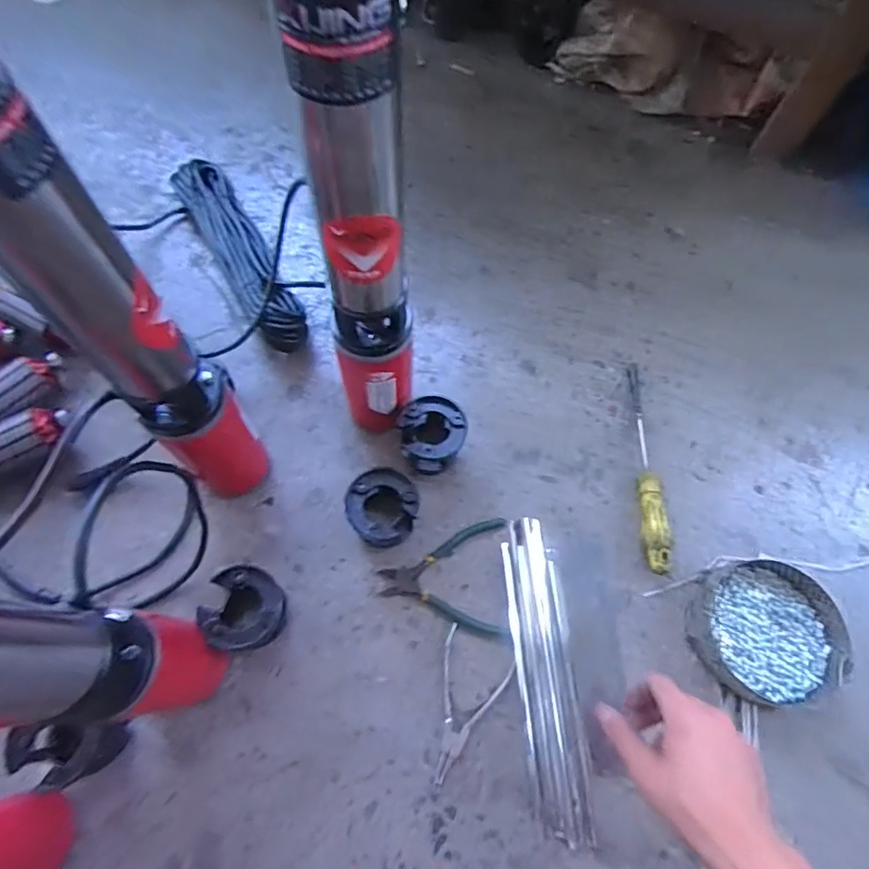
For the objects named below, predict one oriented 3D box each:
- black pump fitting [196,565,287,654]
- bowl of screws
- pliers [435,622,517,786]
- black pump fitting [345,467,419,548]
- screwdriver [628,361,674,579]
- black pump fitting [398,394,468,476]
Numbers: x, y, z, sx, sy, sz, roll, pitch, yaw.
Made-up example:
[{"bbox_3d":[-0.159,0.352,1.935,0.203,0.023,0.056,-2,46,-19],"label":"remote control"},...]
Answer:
[{"bbox_3d":[-0.180,0.171,0.514,0.070,0.073,0.072,1,67,-2],"label":"black pump fitting"},{"bbox_3d":[0.341,0.201,0.550,0.144,0.033,0.135,1,67,-2],"label":"bowl of screws"},{"bbox_3d":[0.021,0.263,0.516,0.072,0.006,0.126,28,69,9],"label":"pliers"},{"bbox_3d":[-0.053,0.080,0.563,0.070,0.072,0.071,1,67,-2],"label":"black pump fitting"},{"bbox_3d":[0.245,0.026,0.616,0.026,0.035,0.263,5,67,0],"label":"screwdriver"},{"bbox_3d":[-0.001,0.004,0.594,0.068,0.073,0.068,1,67,-2],"label":"black pump fitting"}]

